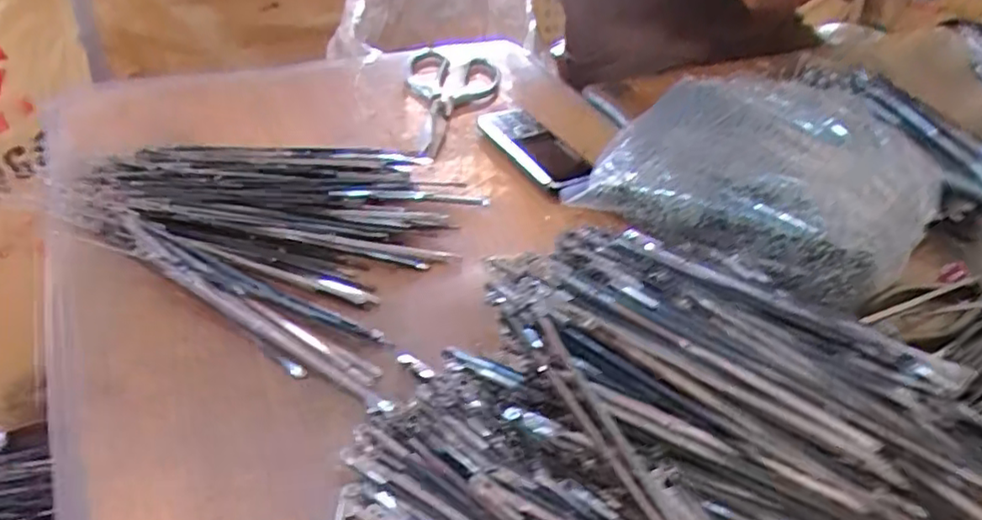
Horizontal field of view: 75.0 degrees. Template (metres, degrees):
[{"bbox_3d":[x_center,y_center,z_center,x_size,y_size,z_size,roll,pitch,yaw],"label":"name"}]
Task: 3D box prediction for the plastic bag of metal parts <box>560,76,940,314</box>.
[{"bbox_3d":[0.223,-0.070,0.515,0.229,0.070,0.231,29,45,22],"label":"plastic bag of metal parts"}]

